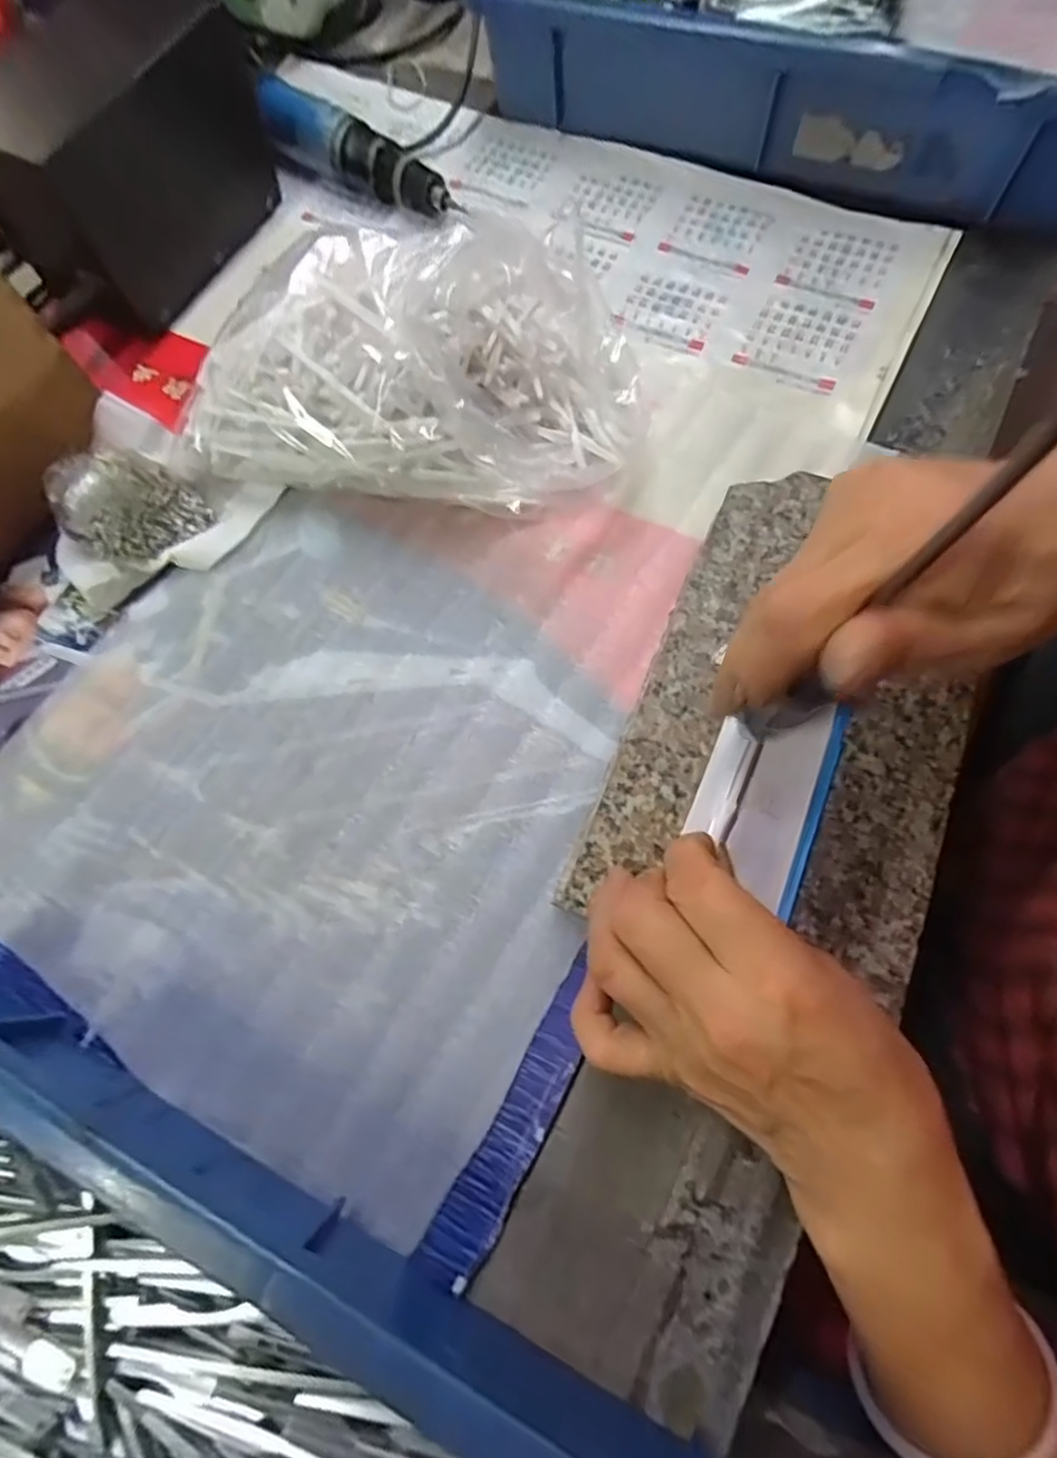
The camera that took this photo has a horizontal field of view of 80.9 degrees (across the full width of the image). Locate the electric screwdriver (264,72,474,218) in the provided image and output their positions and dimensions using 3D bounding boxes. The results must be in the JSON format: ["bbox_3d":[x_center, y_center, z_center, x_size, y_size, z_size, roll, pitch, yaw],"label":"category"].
[{"bbox_3d":[-0.119,-0.397,0.428,0.165,0.036,0.033,29,76,12],"label":"electric screwdriver"}]

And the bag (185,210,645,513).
[{"bbox_3d":[-0.061,-0.195,0.329,0.240,0.099,0.145,6,73,5],"label":"bag"}]

